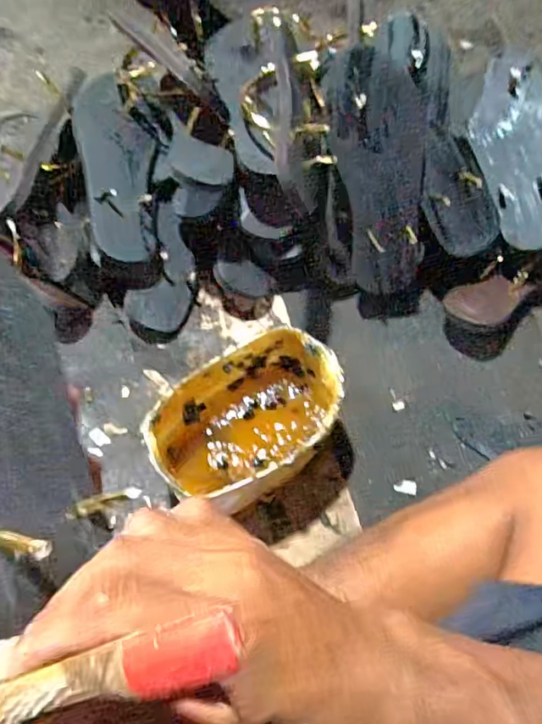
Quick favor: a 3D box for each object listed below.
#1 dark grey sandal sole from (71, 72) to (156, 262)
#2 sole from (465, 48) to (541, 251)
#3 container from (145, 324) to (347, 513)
[{"bbox_3d":[-0.180,-0.234,0.632,0.083,0.048,0.232,-8,82,-6],"label":"dark grey sandal sole"},{"bbox_3d":[0.291,-0.255,0.641,0.090,0.012,0.247,-6,80,15],"label":"sole"},{"bbox_3d":[-0.024,0.067,0.571,0.199,0.116,0.134,-34,72,-15],"label":"container"}]

